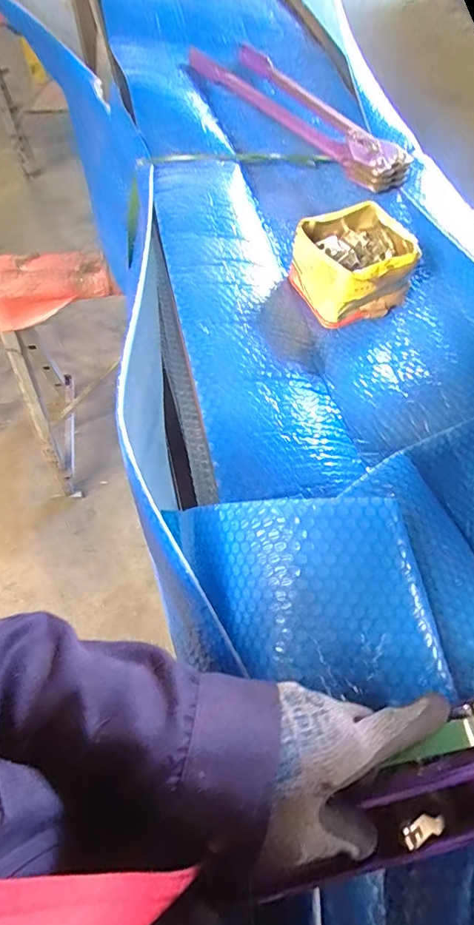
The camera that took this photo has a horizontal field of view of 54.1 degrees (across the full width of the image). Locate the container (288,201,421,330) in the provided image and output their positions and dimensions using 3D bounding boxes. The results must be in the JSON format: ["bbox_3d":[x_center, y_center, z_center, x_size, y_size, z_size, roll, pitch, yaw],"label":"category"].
[{"bbox_3d":[0.145,-0.247,0.576,0.131,0.070,0.115,-19,63,-11],"label":"container"}]

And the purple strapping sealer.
[{"bbox_3d":[0.092,-0.592,0.779,0.132,0.036,0.467,-29,65,-16],"label":"purple strapping sealer"}]

